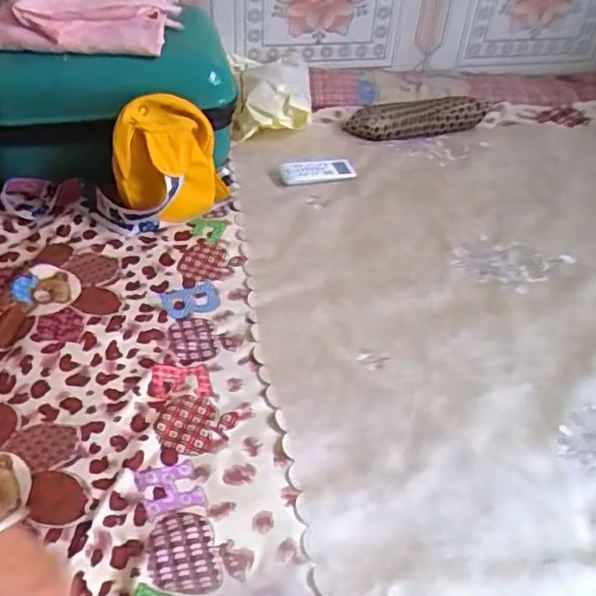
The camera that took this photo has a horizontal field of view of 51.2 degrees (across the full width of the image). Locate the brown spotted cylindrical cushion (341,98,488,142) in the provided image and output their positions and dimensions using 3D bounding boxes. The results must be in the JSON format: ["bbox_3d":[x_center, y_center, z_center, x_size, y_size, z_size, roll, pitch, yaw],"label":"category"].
[{"bbox_3d":[0.243,-0.358,1.232,0.288,0.048,0.070,-13,46,-18],"label":"brown spotted cylindrical cushion"}]

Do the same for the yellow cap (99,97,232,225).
[{"bbox_3d":[-0.204,-0.196,0.925,0.146,0.181,0.146,3,43,-3],"label":"yellow cap"}]

